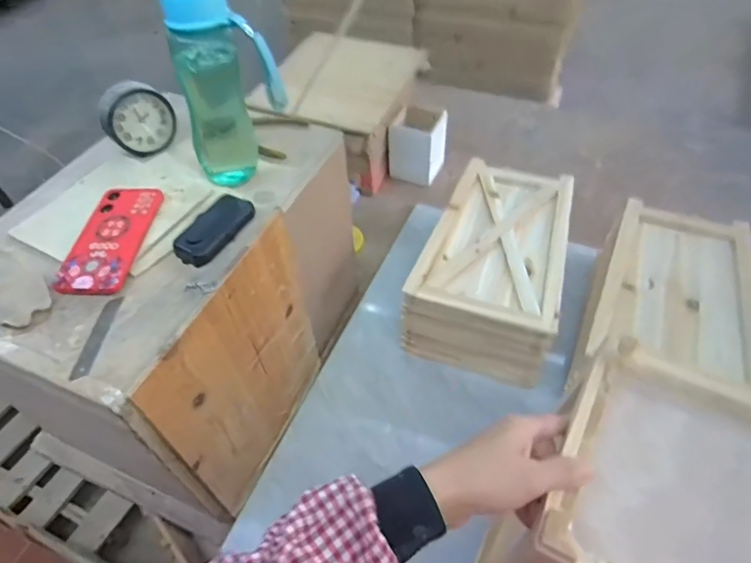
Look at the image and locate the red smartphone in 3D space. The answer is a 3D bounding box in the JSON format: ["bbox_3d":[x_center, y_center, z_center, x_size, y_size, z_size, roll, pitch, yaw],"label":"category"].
[{"bbox_3d":[-0.319,-0.053,0.599,0.078,0.014,0.165,0,50,3],"label":"red smartphone"}]

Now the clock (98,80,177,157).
[{"bbox_3d":[-0.336,-0.230,0.704,0.096,0.098,0.037,-33,43,-25],"label":"clock"}]

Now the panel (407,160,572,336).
[{"bbox_3d":[0.221,-0.085,0.874,0.231,0.027,0.375,15,53,15],"label":"panel"}]

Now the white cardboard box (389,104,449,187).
[{"bbox_3d":[0.102,-0.333,1.209,0.120,0.133,0.121,20,54,18],"label":"white cardboard box"}]

